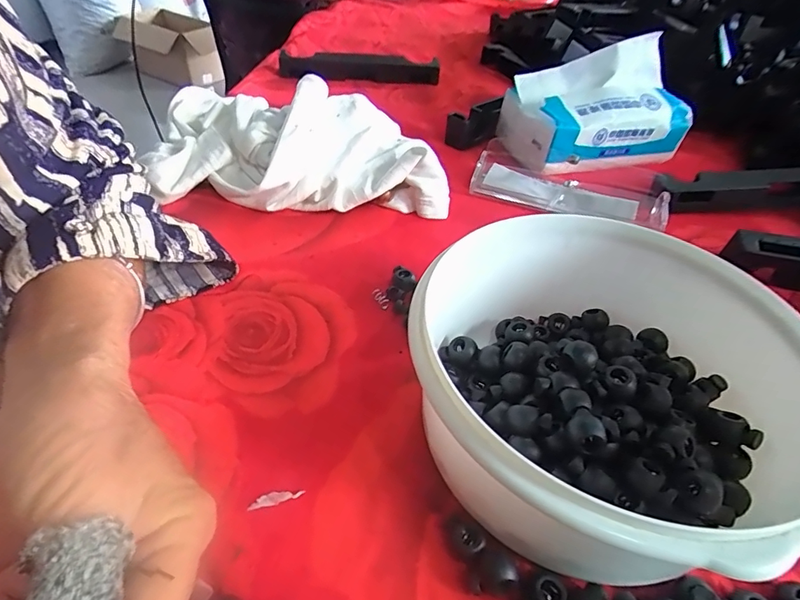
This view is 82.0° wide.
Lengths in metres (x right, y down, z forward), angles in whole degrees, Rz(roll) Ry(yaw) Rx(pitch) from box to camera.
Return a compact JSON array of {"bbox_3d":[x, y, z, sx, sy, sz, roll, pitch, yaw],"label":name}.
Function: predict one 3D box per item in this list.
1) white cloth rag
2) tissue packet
[{"bbox_3d":[-0.083,-0.137,0.389,0.234,0.062,0.159,2,43,-6],"label":"white cloth rag"},{"bbox_3d":[0.183,-0.184,0.432,0.158,0.088,0.100,-13,47,-20],"label":"tissue packet"}]

